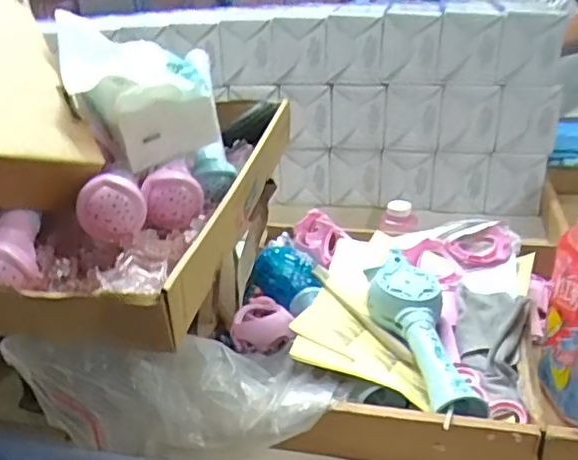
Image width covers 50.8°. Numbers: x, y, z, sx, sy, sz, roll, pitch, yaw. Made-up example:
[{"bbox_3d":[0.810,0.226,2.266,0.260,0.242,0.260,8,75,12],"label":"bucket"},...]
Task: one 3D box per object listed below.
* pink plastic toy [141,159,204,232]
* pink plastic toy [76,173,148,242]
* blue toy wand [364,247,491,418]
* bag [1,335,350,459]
[{"bbox_3d":[-0.103,-0.030,0.542,0.053,0.048,0.051,-10,25,-15],"label":"pink plastic toy"},{"bbox_3d":[-0.146,-0.019,0.503,0.050,0.053,0.032,28,4,-25],"label":"pink plastic toy"},{"bbox_3d":[0.131,0.095,0.604,0.078,0.044,0.237,-6,24,-5],"label":"blue toy wand"},{"bbox_3d":[-0.090,0.139,0.519,0.269,0.104,0.087,6,22,-11],"label":"bag"}]

